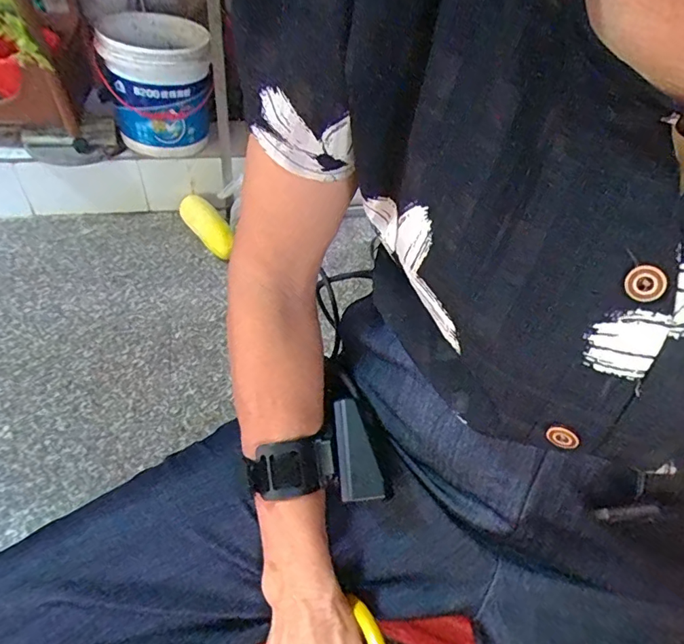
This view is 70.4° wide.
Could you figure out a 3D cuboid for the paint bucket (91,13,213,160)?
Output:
[{"bbox_3d":[-0.392,-0.503,1.051,0.206,0.232,0.206,-10,49,-16],"label":"paint bucket"}]

